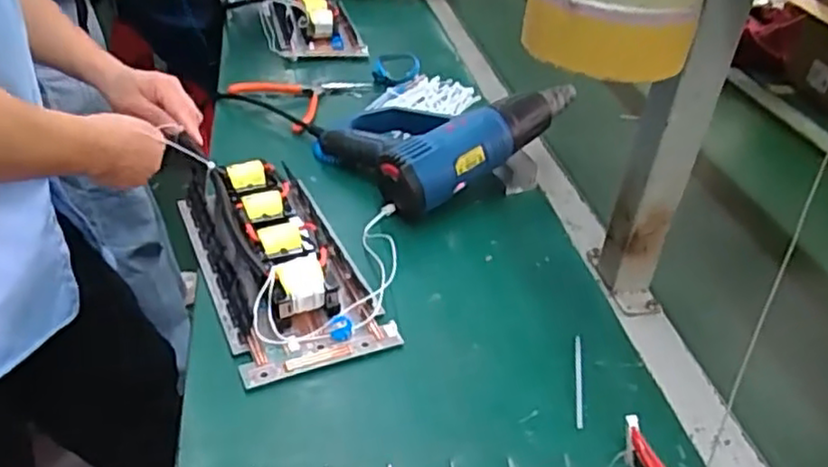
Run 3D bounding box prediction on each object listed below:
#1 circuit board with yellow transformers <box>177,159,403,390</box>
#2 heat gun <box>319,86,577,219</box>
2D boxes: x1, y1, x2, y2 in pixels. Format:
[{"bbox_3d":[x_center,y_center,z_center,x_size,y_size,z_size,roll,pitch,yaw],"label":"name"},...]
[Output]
[{"bbox_3d":[-0.133,0.018,0.658,0.135,0.056,0.268,-13,39,-23],"label":"circuit board with yellow transformers"},{"bbox_3d":[0.042,-0.126,0.841,0.265,0.100,0.189,-25,45,-35],"label":"heat gun"}]

